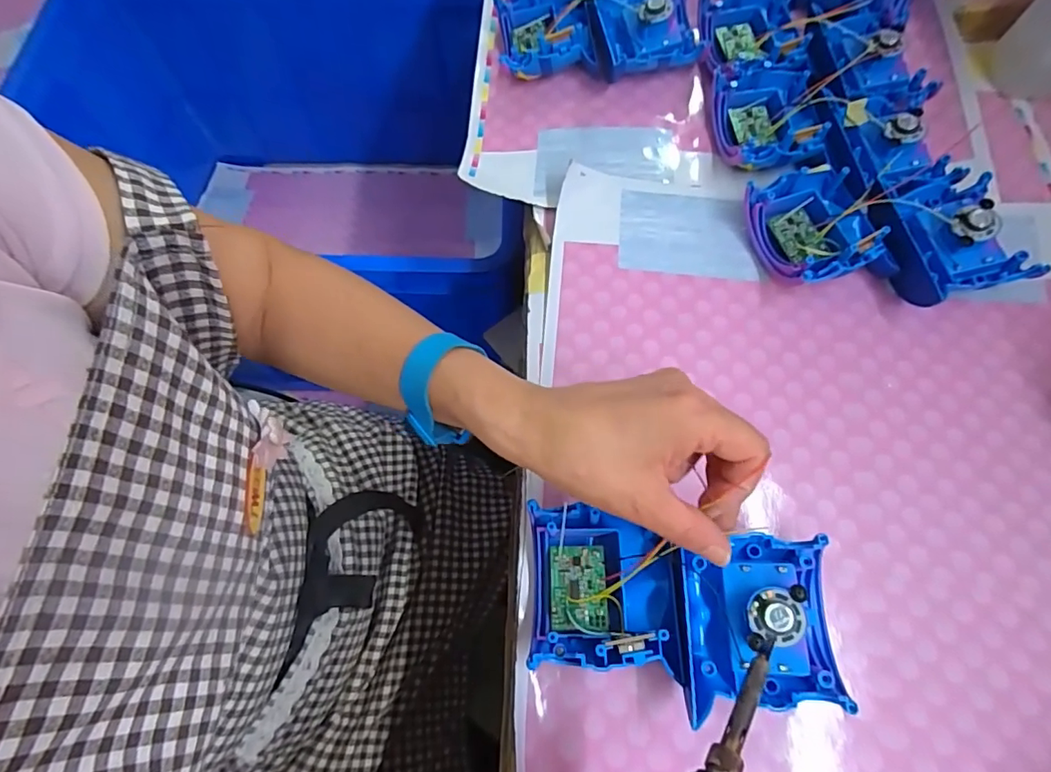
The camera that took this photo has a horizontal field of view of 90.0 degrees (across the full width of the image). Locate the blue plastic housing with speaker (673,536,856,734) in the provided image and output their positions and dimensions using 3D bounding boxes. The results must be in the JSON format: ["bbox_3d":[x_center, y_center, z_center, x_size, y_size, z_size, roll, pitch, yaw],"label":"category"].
[{"bbox_3d":[0.119,0.121,0.272,0.076,0.032,0.082,1,68,2],"label":"blue plastic housing with speaker"}]

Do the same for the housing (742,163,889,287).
[{"bbox_3d":[0.205,-0.110,0.370,0.078,0.032,0.082,-18,68,-6],"label":"housing"}]

